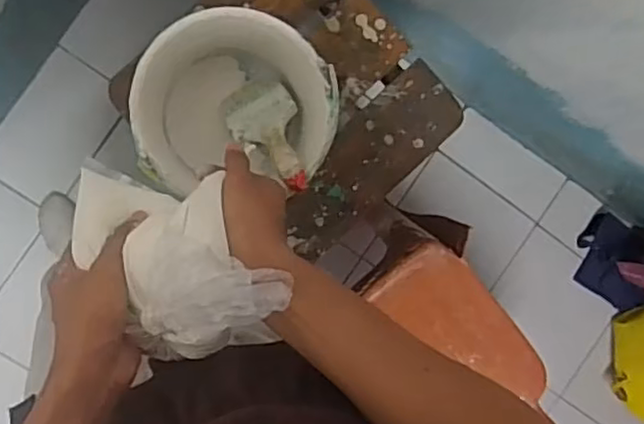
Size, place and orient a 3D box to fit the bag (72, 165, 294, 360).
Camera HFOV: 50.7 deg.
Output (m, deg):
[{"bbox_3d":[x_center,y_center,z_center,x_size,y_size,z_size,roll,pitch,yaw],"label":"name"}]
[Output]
[{"bbox_3d":[-0.110,0.030,0.504,0.115,0.207,0.097,-49,138,-4],"label":"bag"}]

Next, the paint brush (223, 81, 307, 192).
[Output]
[{"bbox_3d":[-0.048,-0.076,0.667,0.068,0.164,0.019,-23,136,-6],"label":"paint brush"}]

